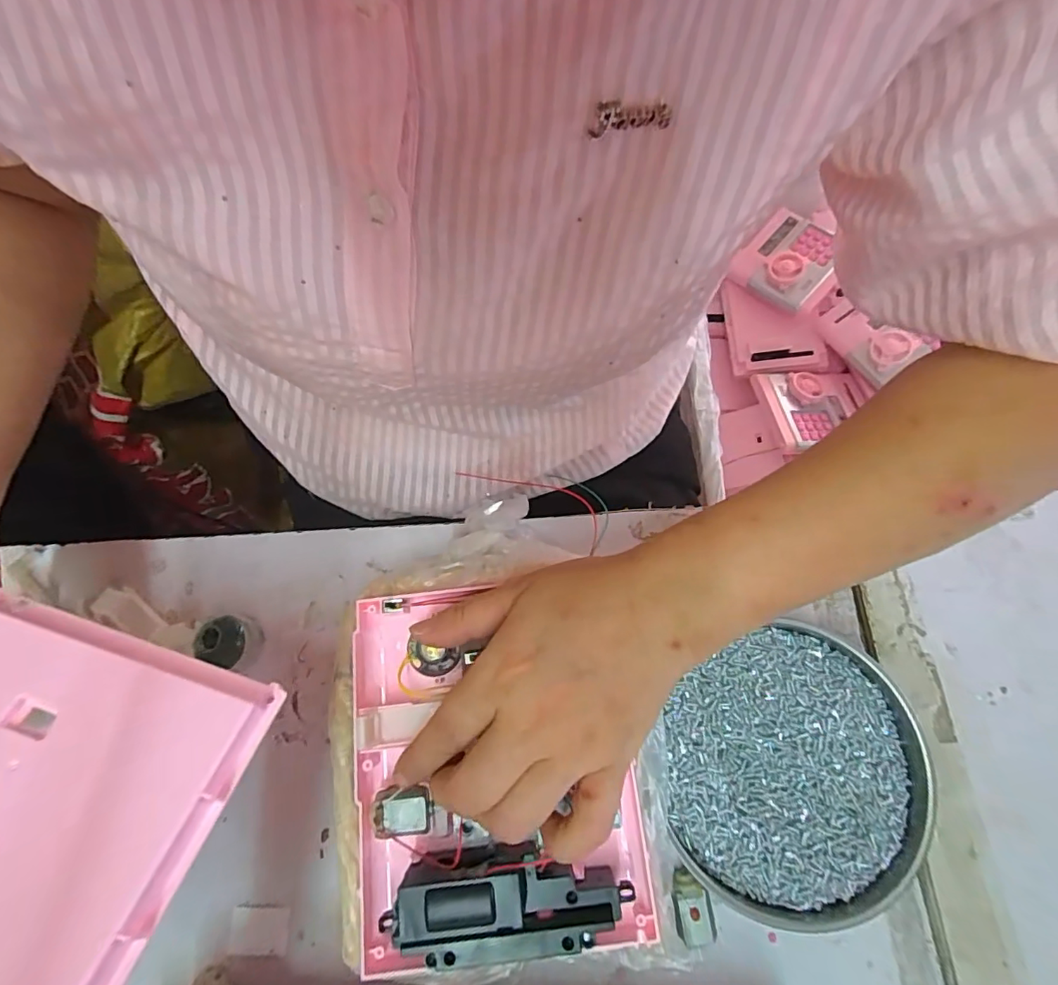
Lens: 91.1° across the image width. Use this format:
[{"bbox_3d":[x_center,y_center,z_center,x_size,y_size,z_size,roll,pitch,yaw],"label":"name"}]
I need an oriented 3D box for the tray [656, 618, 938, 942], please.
[{"bbox_3d":[0.133,0.139,0.265,0.123,0.015,0.132,-1,72,2],"label":"tray"}]

